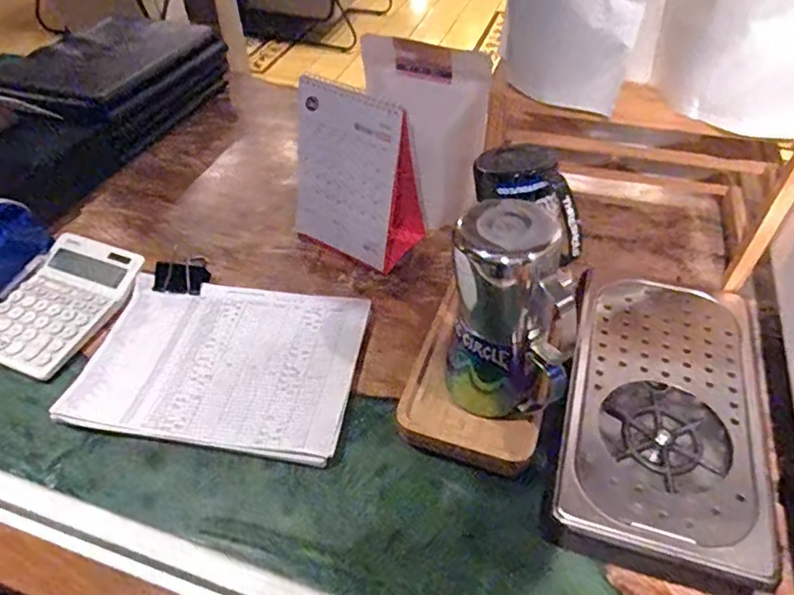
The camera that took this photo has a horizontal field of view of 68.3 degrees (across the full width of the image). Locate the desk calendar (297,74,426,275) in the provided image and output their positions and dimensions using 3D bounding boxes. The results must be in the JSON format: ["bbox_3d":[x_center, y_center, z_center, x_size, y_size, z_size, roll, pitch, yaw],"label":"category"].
[{"bbox_3d":[-0.057,-0.154,0.728,0.157,0.199,0.075,23,51,21],"label":"desk calendar"}]

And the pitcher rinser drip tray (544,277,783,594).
[{"bbox_3d":[0.260,0.113,0.579,0.180,0.049,0.324,14,48,13],"label":"pitcher rinser drip tray"}]

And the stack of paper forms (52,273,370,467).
[{"bbox_3d":[-0.195,0.072,0.665,0.306,0.028,0.210,6,47,7],"label":"stack of paper forms"}]

